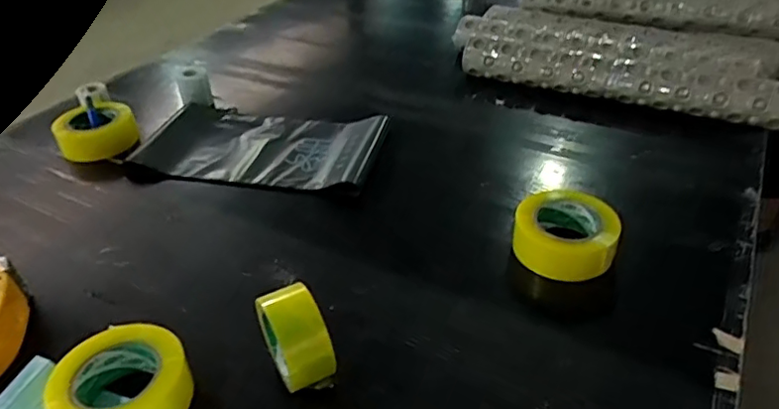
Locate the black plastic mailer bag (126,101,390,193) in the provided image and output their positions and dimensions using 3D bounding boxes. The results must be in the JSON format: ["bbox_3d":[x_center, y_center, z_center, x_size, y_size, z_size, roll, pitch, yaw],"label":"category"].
[{"bbox_3d":[-0.203,-0.102,0.944,0.382,0.033,0.210,7,36,12],"label":"black plastic mailer bag"}]

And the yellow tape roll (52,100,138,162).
[{"bbox_3d":[-0.488,-0.121,0.969,0.120,0.052,0.120,-1,36,1],"label":"yellow tape roll"}]

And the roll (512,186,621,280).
[{"bbox_3d":[0.229,0.037,0.760,0.130,0.069,0.136,7,37,13],"label":"roll"}]

